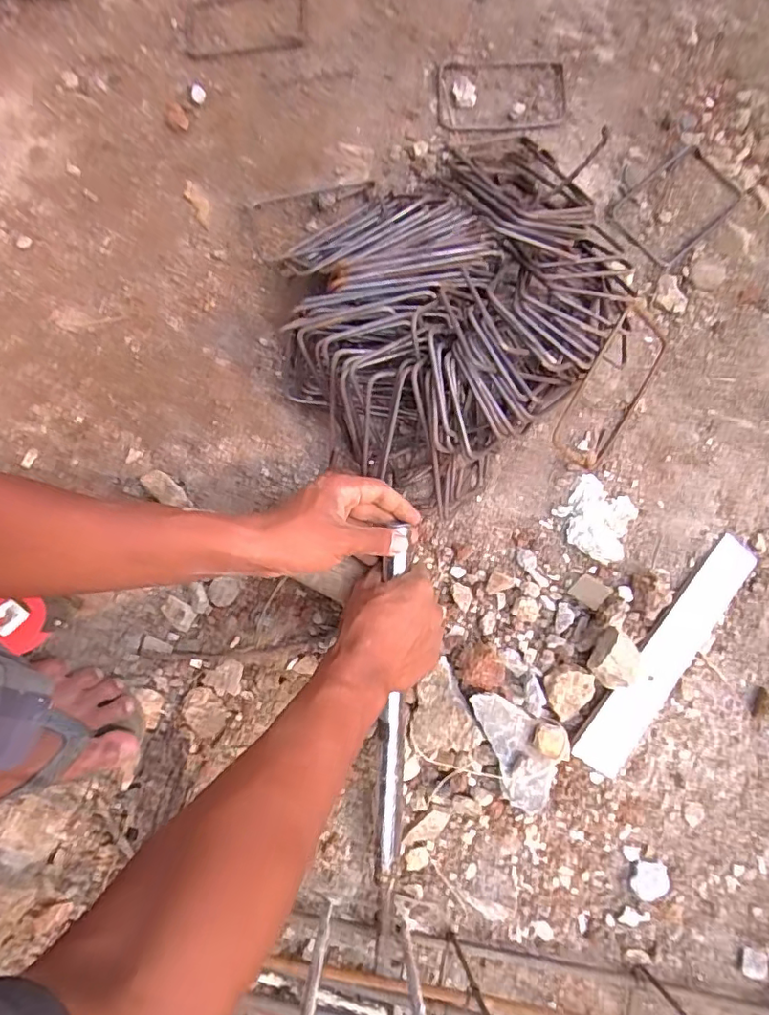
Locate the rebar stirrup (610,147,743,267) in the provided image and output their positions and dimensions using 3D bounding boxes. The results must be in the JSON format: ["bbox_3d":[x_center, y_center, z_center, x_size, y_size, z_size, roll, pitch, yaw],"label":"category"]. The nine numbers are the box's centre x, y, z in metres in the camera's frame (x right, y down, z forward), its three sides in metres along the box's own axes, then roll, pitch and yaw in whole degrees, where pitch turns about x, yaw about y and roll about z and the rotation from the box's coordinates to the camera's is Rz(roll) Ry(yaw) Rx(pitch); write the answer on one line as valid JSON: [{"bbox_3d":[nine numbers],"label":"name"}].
[{"bbox_3d":[0.334,-0.345,0.609,0.153,0.017,0.090,-42,80,-8],"label":"rebar stirrup"}]

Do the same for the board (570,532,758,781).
[{"bbox_3d":[0.279,0.141,0.524,0.052,0.007,0.267,43,79,-9],"label":"board"}]

